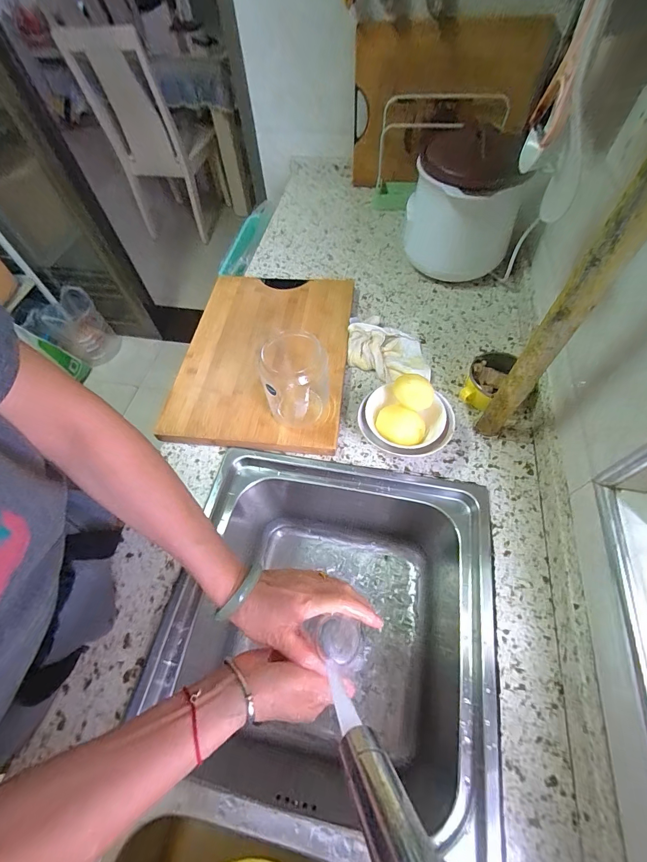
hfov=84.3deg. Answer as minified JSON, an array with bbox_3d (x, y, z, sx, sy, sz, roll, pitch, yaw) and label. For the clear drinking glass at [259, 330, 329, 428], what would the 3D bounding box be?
[{"bbox_3d":[-0.042,-0.074,0.531,0.095,0.116,0.081,-2,59,2],"label":"clear drinking glass"}]

